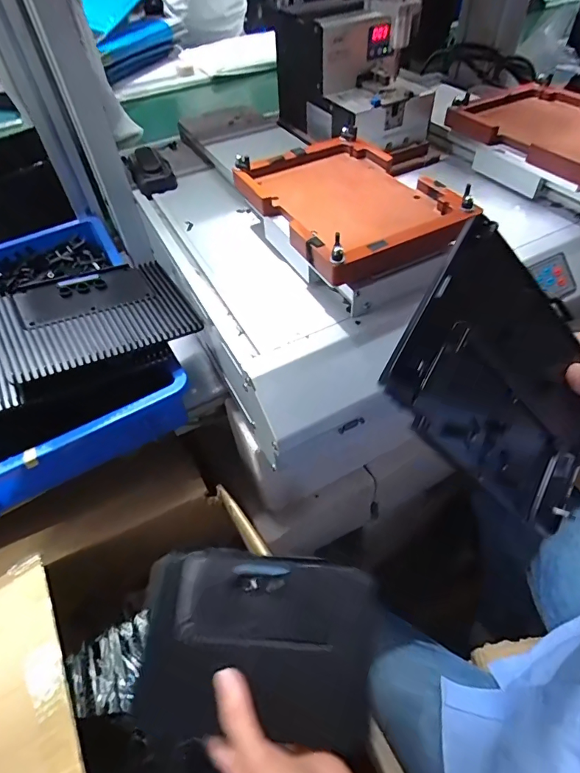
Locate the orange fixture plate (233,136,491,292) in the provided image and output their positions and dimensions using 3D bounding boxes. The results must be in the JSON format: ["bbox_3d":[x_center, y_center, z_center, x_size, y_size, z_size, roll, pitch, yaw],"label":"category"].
[{"bbox_3d":[0.054,-0.189,0.439,0.157,0.043,0.227,-26,53,-17],"label":"orange fixture plate"}]

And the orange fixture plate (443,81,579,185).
[{"bbox_3d":[0.318,-0.314,0.508,0.160,0.026,0.220,-24,52,-16],"label":"orange fixture plate"}]

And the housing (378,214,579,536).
[{"bbox_3d":[0.142,-0.002,0.274,0.130,0.178,0.016,-58,23,-12],"label":"housing"}]

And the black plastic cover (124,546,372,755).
[{"bbox_3d":[-0.027,0.223,0.374,0.202,0.032,0.138,4,69,1],"label":"black plastic cover"}]

